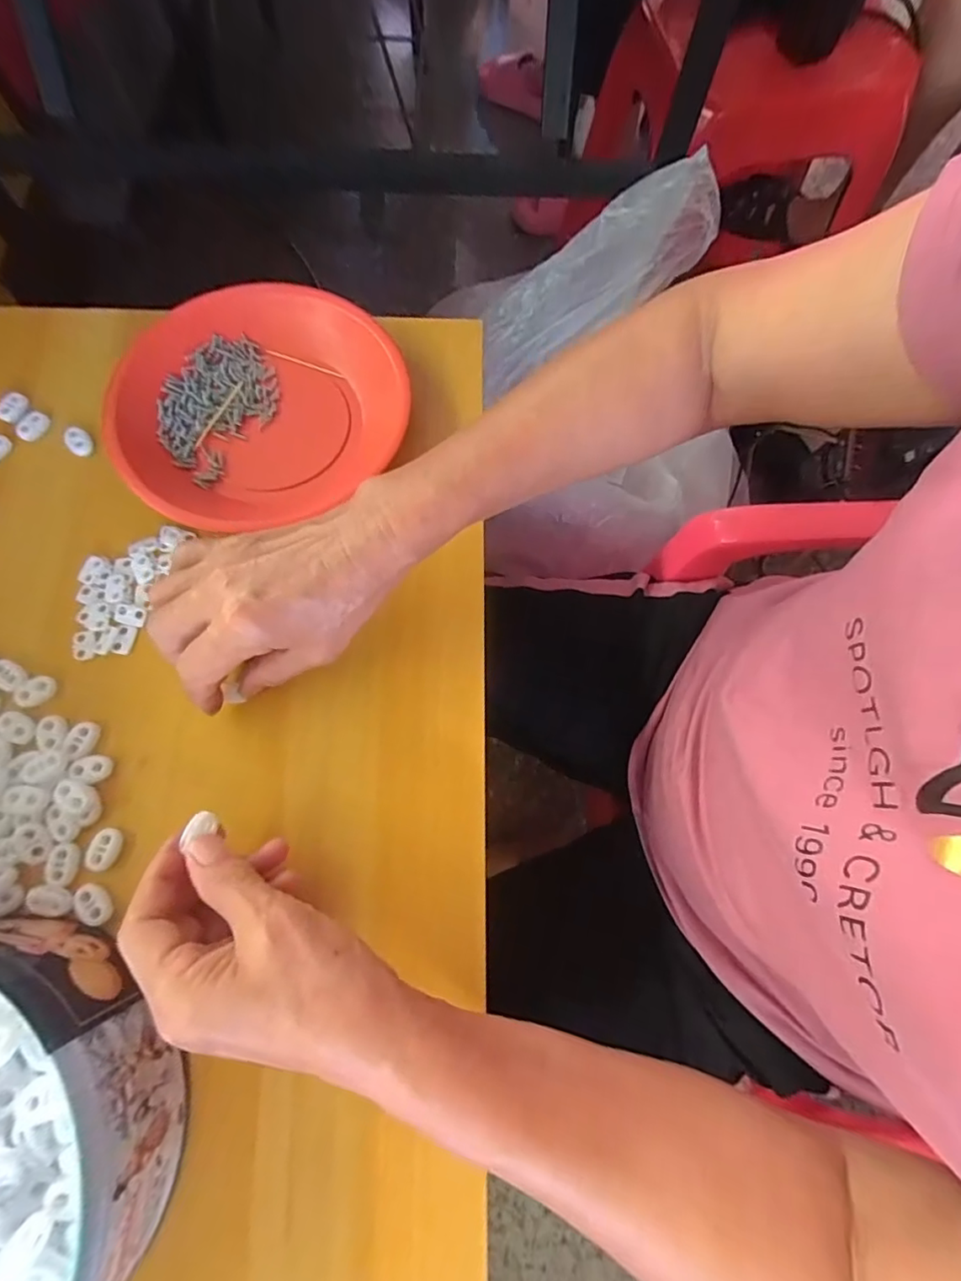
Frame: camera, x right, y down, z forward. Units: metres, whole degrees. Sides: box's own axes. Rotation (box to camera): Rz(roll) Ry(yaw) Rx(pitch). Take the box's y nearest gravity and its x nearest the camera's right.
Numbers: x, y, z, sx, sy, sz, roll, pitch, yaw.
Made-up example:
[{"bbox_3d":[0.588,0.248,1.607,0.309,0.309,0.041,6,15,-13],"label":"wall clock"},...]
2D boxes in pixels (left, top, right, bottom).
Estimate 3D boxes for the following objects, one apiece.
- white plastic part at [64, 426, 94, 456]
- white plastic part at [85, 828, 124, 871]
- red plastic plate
[{"bbox_3d":[-0.279,-0.139,0.381,0.026,0.004,0.016,43,75,11],"label":"white plastic part"},{"bbox_3d":[-0.205,0.114,0.300,0.016,0.006,0.021,15,72,3],"label":"white plastic part"},{"bbox_3d":[-0.151,-0.166,0.383,0.190,0.028,0.179,1,72,-2],"label":"red plastic plate"}]

